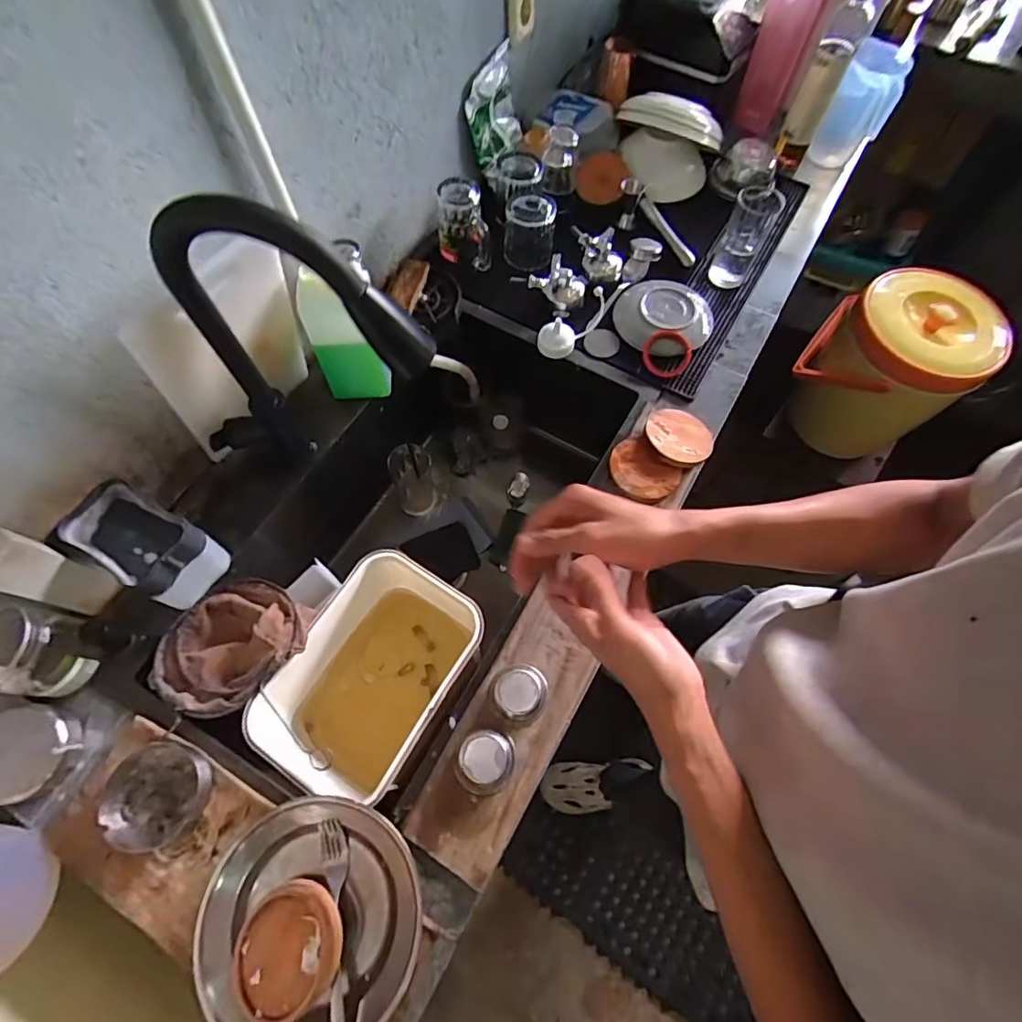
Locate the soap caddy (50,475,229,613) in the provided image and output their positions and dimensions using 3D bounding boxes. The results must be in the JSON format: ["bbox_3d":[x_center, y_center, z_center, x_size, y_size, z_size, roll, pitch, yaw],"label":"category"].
[{"bbox_3d":[-0.433,0.045,0.633,0.140,0.096,0.093,28,68,12],"label":"soap caddy"}]

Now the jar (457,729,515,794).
[{"bbox_3d":[-0.028,0.273,0.574,0.058,0.030,0.062,0,65,-1],"label":"jar"}]

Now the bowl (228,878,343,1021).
[{"bbox_3d":[-0.206,0.408,0.491,0.099,0.045,0.096,0,65,-1],"label":"bowl"}]

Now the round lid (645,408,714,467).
[{"bbox_3d":[0.245,-0.110,0.760,0.096,0.013,0.098,5,60,-9],"label":"round lid"}]

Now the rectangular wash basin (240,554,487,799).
[{"bbox_3d":[-0.178,0.230,0.718,0.196,0.182,0.267,29,68,12],"label":"rectangular wash basin"}]

